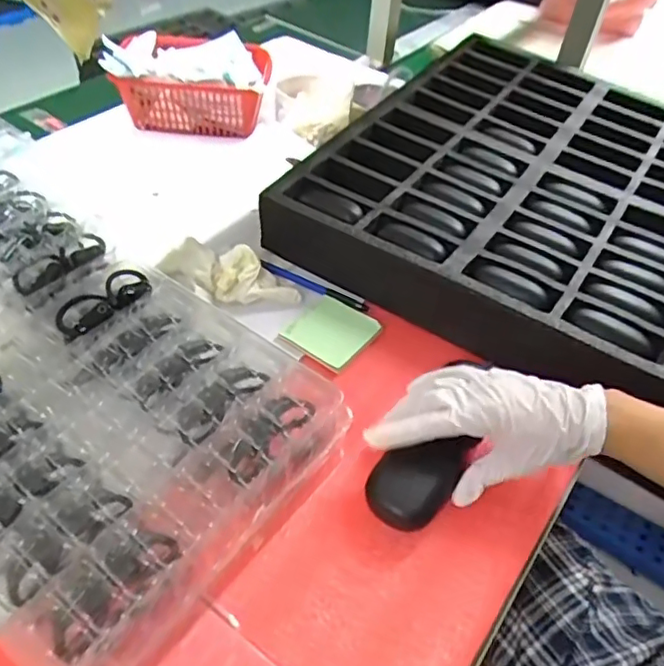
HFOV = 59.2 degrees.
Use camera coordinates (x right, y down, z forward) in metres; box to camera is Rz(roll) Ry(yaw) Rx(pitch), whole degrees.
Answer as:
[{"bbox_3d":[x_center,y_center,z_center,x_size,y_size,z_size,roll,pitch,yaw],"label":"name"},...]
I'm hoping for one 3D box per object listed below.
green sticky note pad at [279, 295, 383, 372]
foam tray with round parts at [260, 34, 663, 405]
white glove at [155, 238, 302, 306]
[{"bbox_3d":[-0.001,-0.004,0.591,0.082,0.005,0.079,30,51,21],"label":"green sticky note pad"},{"bbox_3d":[0.243,-0.186,0.725,0.440,0.079,0.553,27,50,18],"label":"foam tray with round parts"},{"bbox_3d":[-0.112,-0.069,0.619,0.163,0.033,0.067,25,49,16],"label":"white glove"}]

